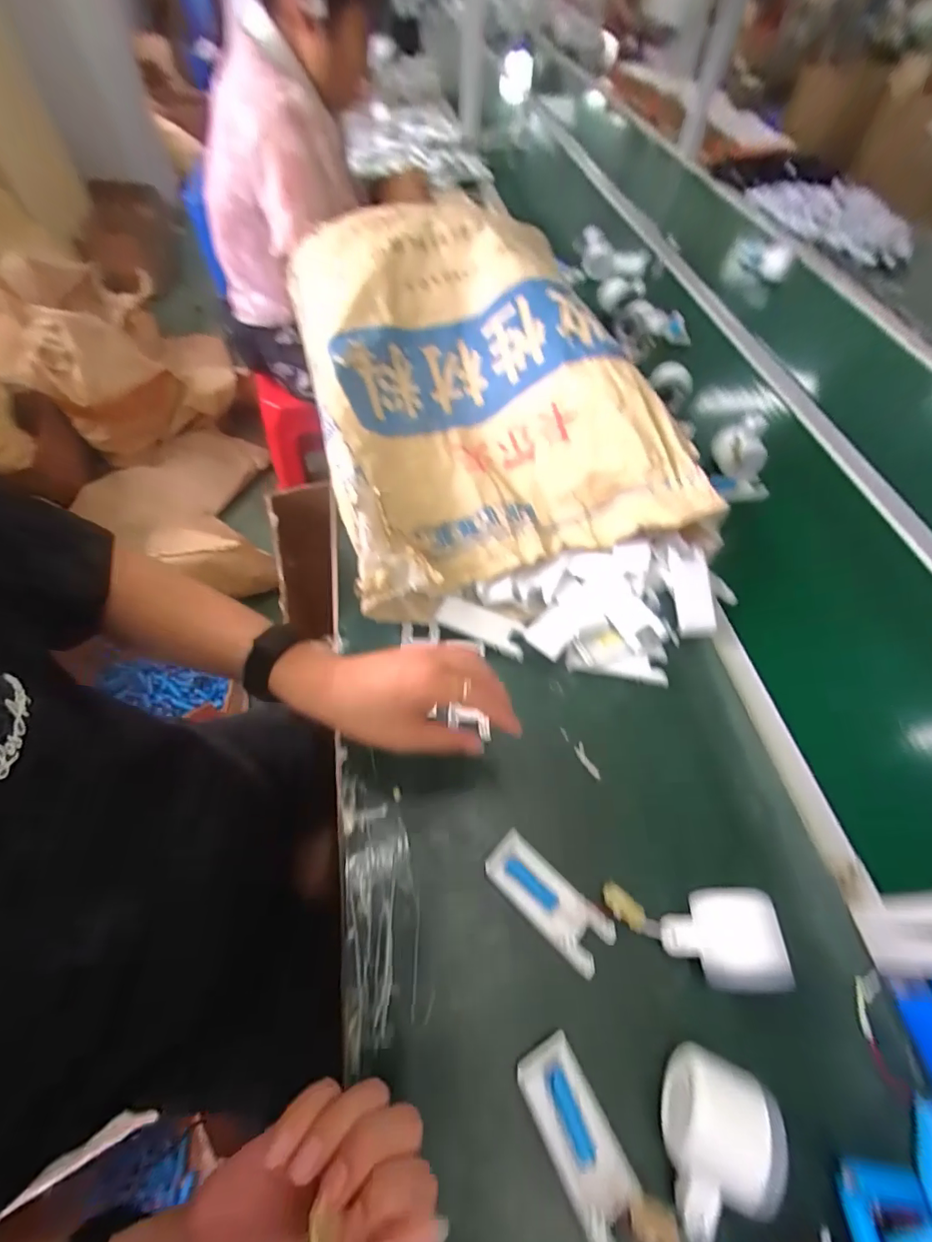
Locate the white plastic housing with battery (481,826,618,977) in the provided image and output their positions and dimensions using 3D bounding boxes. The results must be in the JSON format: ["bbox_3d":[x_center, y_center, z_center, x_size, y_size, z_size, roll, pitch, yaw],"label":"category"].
[{"bbox_3d":[0.065,0.222,0.384,0.106,0.010,0.042,39,64,19],"label":"white plastic housing with battery"}]

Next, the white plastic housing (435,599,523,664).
[{"bbox_3d":[0.018,0.005,0.514,0.098,0.016,0.036,21,60,10],"label":"white plastic housing"}]

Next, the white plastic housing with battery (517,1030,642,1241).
[{"bbox_3d":[0.075,0.335,0.307,0.041,0.014,0.104,-24,62,-16],"label":"white plastic housing with battery"}]

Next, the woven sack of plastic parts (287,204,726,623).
[{"bbox_3d":[0.011,-0.274,0.601,0.372,0.144,0.509,-12,60,-10],"label":"woven sack of plastic parts"}]

